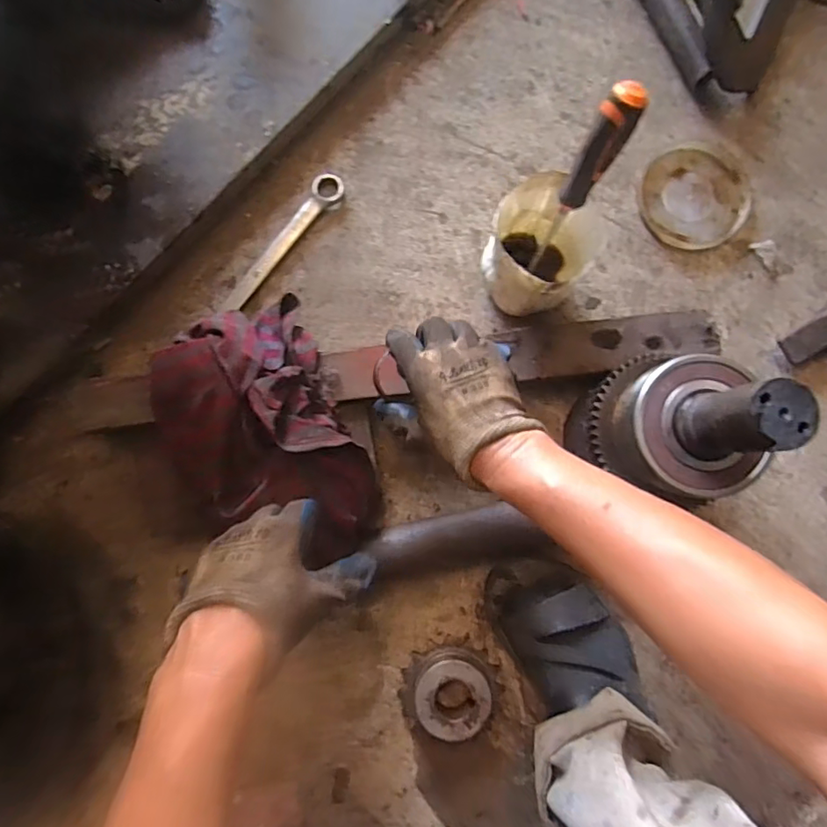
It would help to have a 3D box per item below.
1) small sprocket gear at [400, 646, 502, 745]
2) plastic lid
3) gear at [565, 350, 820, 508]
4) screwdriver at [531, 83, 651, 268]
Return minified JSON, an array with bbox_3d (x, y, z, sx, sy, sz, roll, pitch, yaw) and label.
[{"bbox_3d":[0.039,0.269,0.527,0.094,0.031,0.077,10,85,0],"label":"small sprocket gear"},{"bbox_3d":[0.305,-0.234,0.597,0.116,0.007,0.109,-17,86,-3],"label":"plastic lid"},{"bbox_3d":[0.210,0.012,0.405,0.114,0.153,0.108,31,85,1],"label":"gear"},{"bbox_3d":[0.135,-0.186,0.459,0.028,0.169,0.023,23,59,-1],"label":"screwdriver"}]

